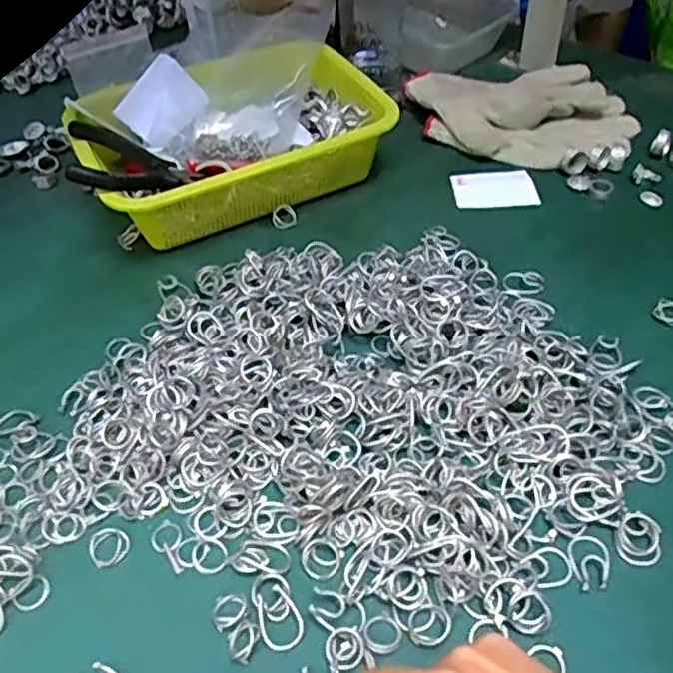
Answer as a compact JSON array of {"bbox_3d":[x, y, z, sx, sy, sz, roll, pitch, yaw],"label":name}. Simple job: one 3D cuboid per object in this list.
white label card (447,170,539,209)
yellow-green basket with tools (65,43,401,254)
[{"bbox_3d":[0.147,-0.139,0.656,0.073,0.006,0.050,-4,53,4],"label":"white label card"},{"bbox_3d":[-0.103,-0.185,0.646,0.280,0.079,0.181,-20,49,-15],"label":"yellow-green basket with tools"}]

